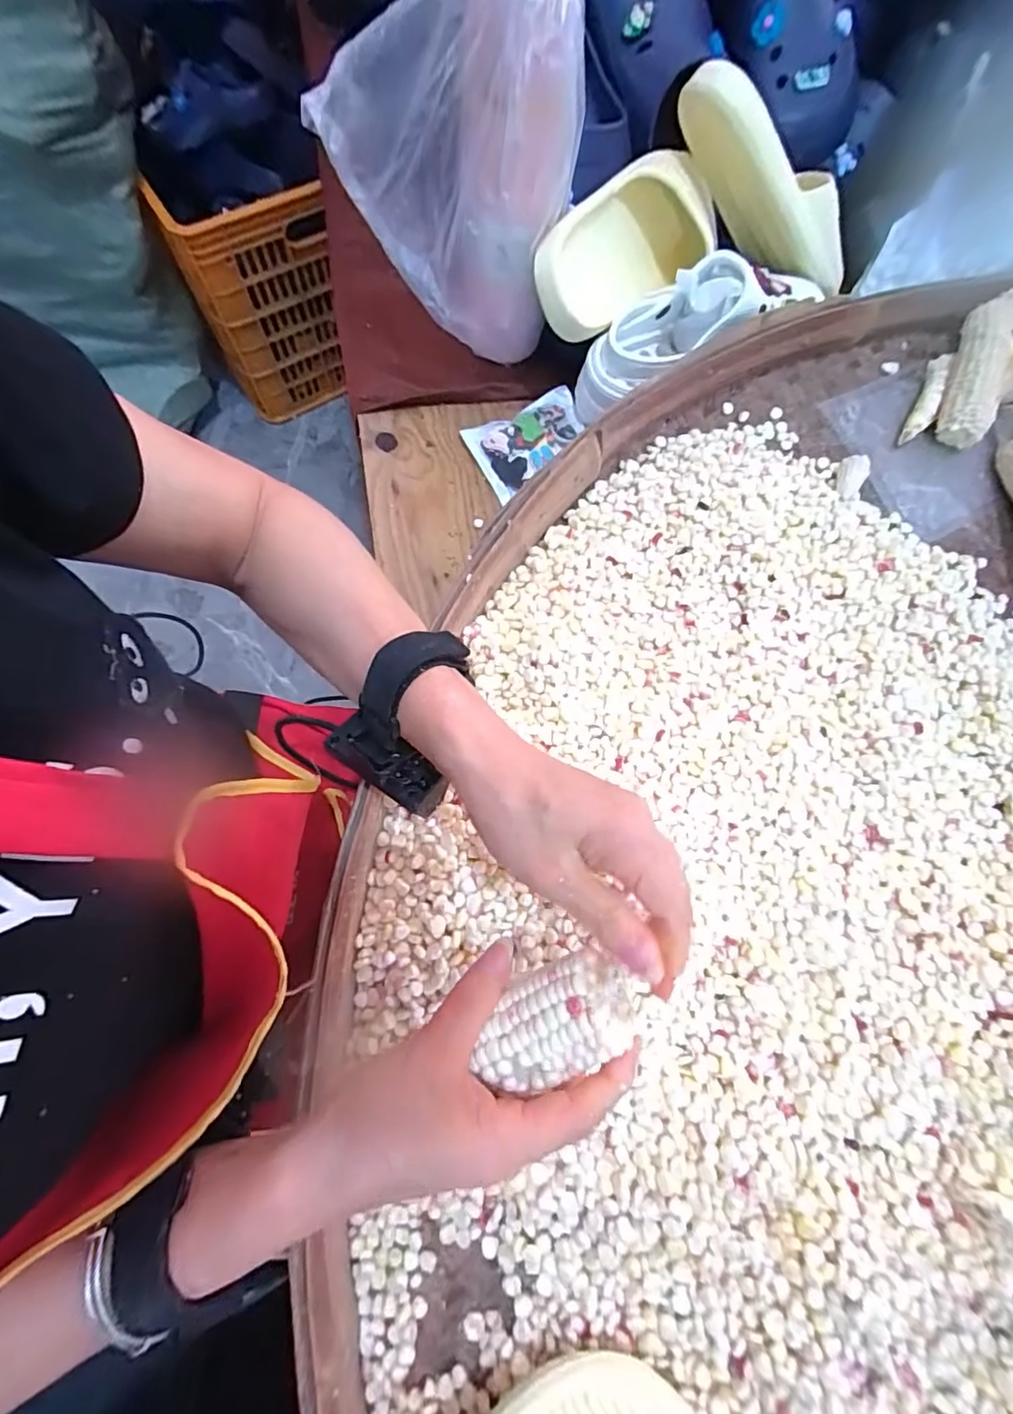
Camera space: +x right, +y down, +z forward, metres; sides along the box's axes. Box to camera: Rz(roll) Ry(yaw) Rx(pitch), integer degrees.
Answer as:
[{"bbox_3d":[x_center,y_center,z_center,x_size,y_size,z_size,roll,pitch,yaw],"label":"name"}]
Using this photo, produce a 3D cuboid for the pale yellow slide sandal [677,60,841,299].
[{"bbox_3d":[0.235,-0.459,0.474,0.222,0.080,0.068,20,69,-33],"label":"pale yellow slide sandal"}]

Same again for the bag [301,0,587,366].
[{"bbox_3d":[-0.044,-0.391,0.403,0.179,0.256,0.055,4,72,0],"label":"bag"}]

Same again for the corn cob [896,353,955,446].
[{"bbox_3d":[0.376,-0.274,0.469,0.017,0.019,0.086,25,87,6],"label":"corn cob"}]

